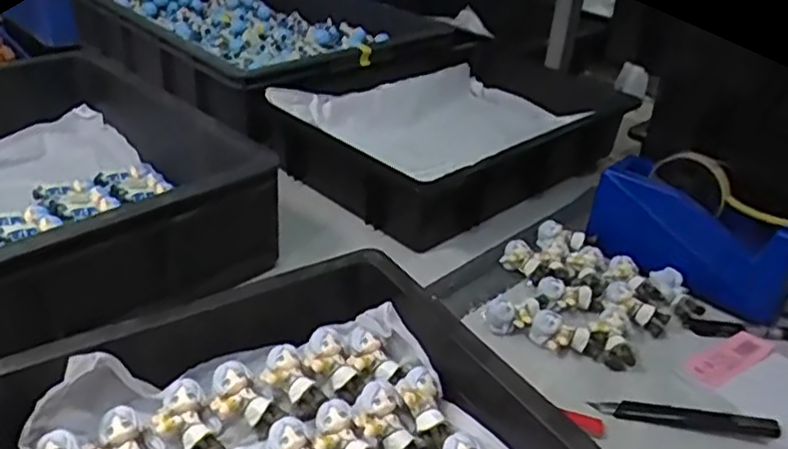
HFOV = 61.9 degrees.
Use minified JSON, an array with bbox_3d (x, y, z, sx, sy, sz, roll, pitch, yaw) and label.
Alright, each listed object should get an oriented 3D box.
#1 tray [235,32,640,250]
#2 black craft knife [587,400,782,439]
[{"bbox_3d":[0.065,-0.135,0.887,0.444,0.125,0.336,-20,39,-34],"label":"tray"},{"bbox_3d":[0.227,0.152,0.521,0.133,0.015,0.015,2,29,21],"label":"black craft knife"}]

